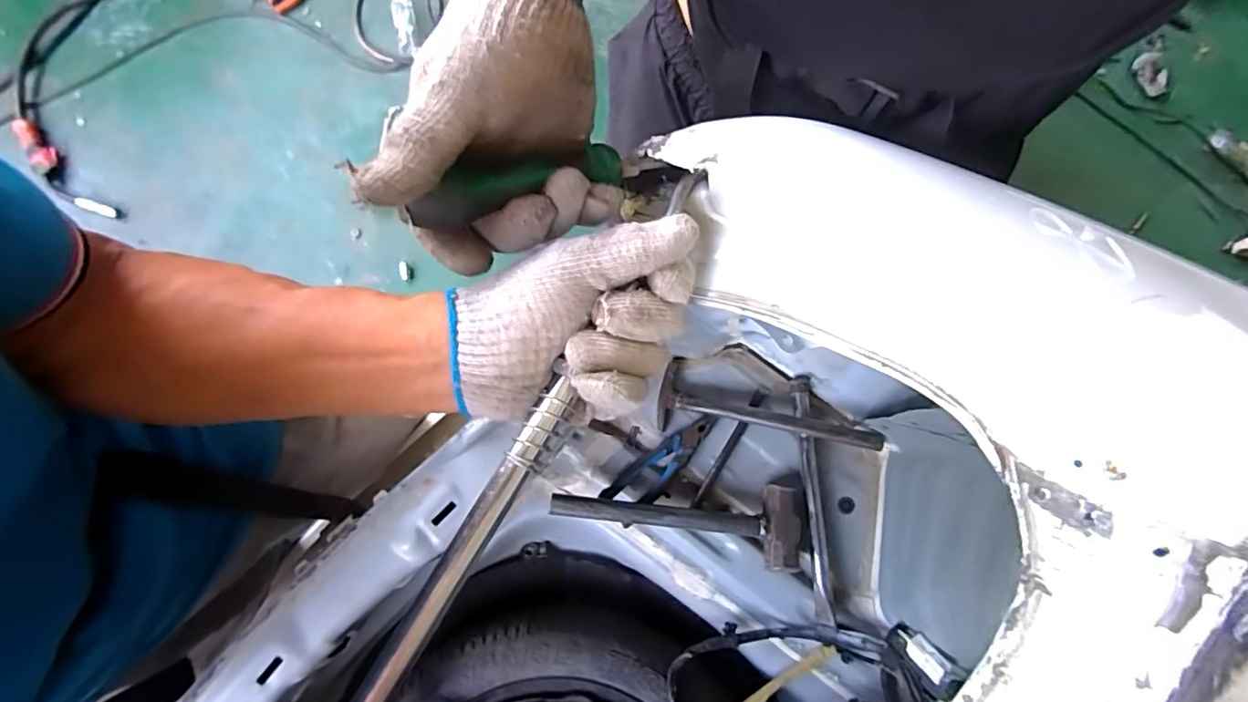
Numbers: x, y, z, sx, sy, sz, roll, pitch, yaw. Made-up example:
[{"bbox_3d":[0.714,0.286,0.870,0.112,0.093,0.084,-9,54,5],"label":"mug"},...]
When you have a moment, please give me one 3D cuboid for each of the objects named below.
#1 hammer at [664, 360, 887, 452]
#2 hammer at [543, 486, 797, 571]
[{"bbox_3d":[0.196,0.079,0.777,0.295,0.046,0.096,10,77,1],"label":"hammer"},{"bbox_3d":[0.071,0.203,0.731,0.321,0.070,0.104,10,77,1],"label":"hammer"}]

